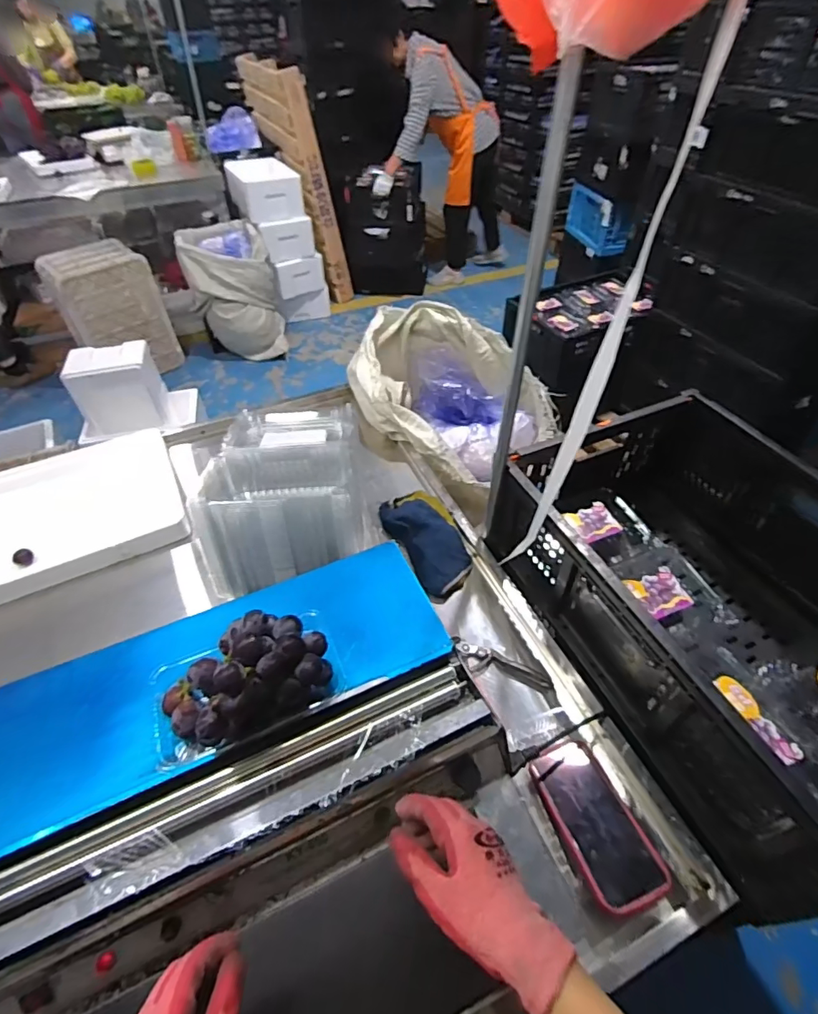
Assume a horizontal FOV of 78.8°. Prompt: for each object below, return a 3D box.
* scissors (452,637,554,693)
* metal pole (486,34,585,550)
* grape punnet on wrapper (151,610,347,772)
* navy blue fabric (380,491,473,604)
[{"bbox_3d":[0.131,0.228,0.712,0.146,0.023,0.035,16,49,16],"label":"scissors"},{"bbox_3d":[0.136,-0.174,0.626,0.024,0.580,0.024,-1,46,1],"label":"metal pole"},{"bbox_3d":[-0.163,0.162,0.486,0.184,0.108,0.103,-19,49,-16],"label":"grape punnet on wrapper"},{"bbox_3d":[0.035,0.047,0.856,0.111,0.048,0.224,-20,49,-17],"label":"navy blue fabric"}]

